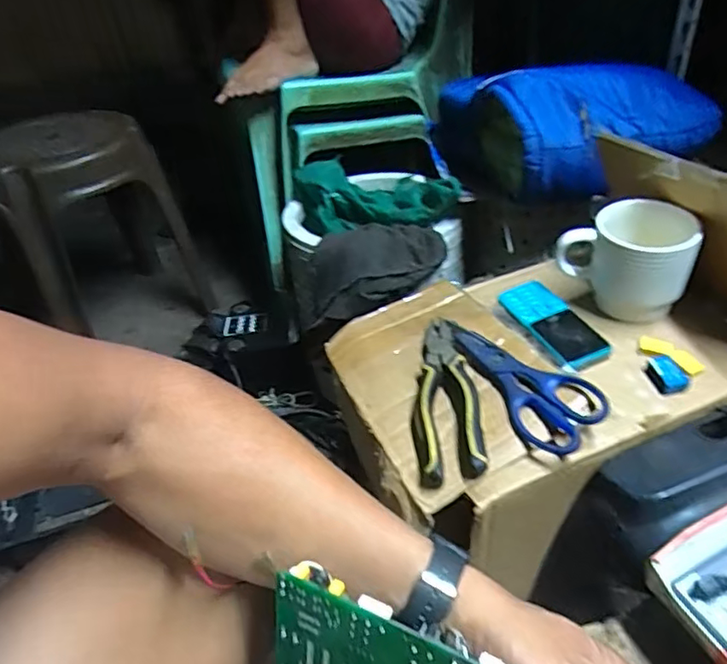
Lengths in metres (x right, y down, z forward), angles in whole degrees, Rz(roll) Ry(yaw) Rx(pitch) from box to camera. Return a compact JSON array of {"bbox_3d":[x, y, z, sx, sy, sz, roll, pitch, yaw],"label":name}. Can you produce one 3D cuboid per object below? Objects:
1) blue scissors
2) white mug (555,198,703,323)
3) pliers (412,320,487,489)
[{"bbox_3d":[0.137,0.039,0.532,0.070,0.029,0.189,-24,42,-21],"label":"blue scissors"},{"bbox_3d":[0.273,-0.075,0.593,0.118,0.097,0.076,21,47,29],"label":"white mug"},{"bbox_3d":[0.077,0.052,0.542,0.061,0.026,0.200,-1,39,7],"label":"pliers"}]

